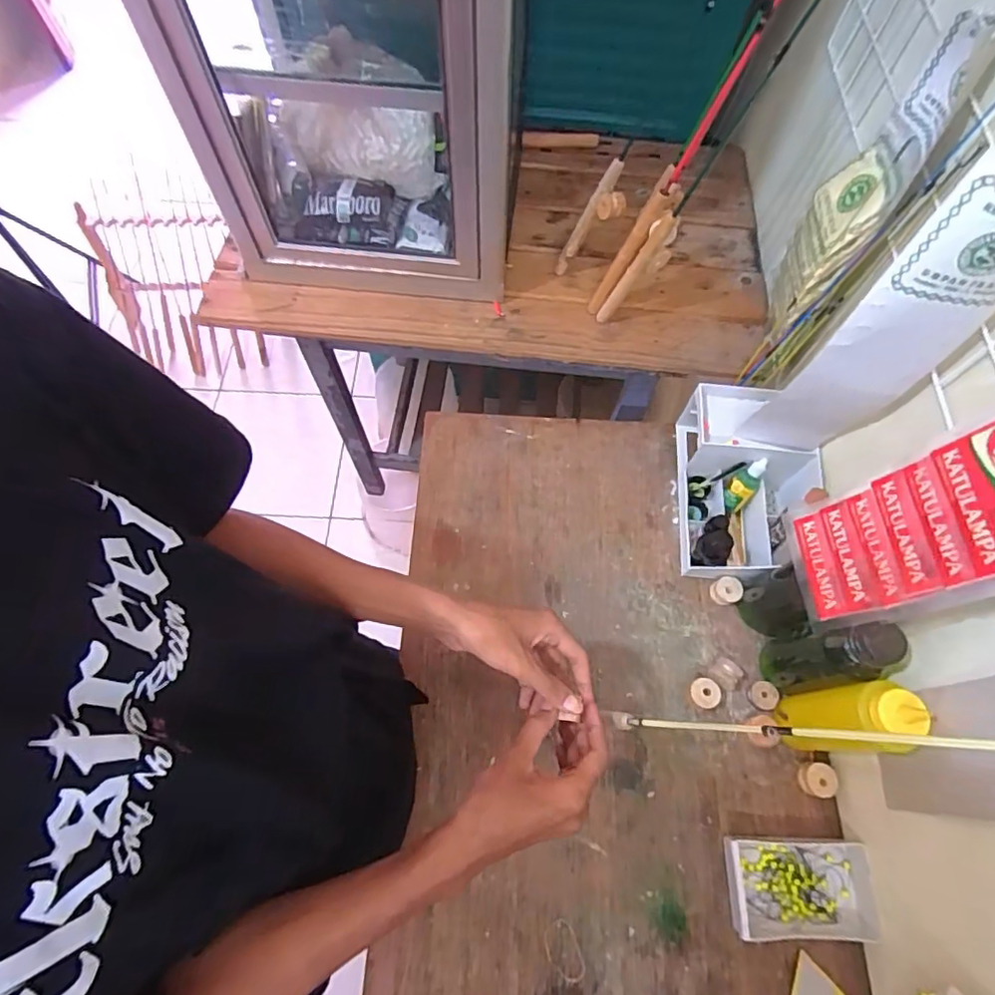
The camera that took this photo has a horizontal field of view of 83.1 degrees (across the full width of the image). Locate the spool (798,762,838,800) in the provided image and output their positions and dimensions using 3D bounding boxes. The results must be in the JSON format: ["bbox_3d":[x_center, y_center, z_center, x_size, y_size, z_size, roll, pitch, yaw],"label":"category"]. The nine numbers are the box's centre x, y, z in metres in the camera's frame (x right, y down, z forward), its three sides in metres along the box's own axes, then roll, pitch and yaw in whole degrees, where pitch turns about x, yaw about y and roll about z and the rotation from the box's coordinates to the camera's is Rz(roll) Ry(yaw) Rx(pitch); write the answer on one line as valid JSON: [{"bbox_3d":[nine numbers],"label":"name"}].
[{"bbox_3d":[0.354,0.312,0.620,0.033,0.021,0.034,13,67,4],"label":"spool"}]

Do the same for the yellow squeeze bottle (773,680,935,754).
[{"bbox_3d":[0.345,0.222,0.563,0.054,0.186,0.064,-1,66,-2],"label":"yellow squeeze bottle"}]

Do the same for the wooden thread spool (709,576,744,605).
[{"bbox_3d":[0.288,0.118,0.708,0.029,0.030,0.033,-37,72,-16],"label":"wooden thread spool"}]

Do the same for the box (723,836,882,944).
[{"bbox_3d":[0.307,0.397,0.573,0.144,0.033,0.089,1,66,-1],"label":"box"}]

